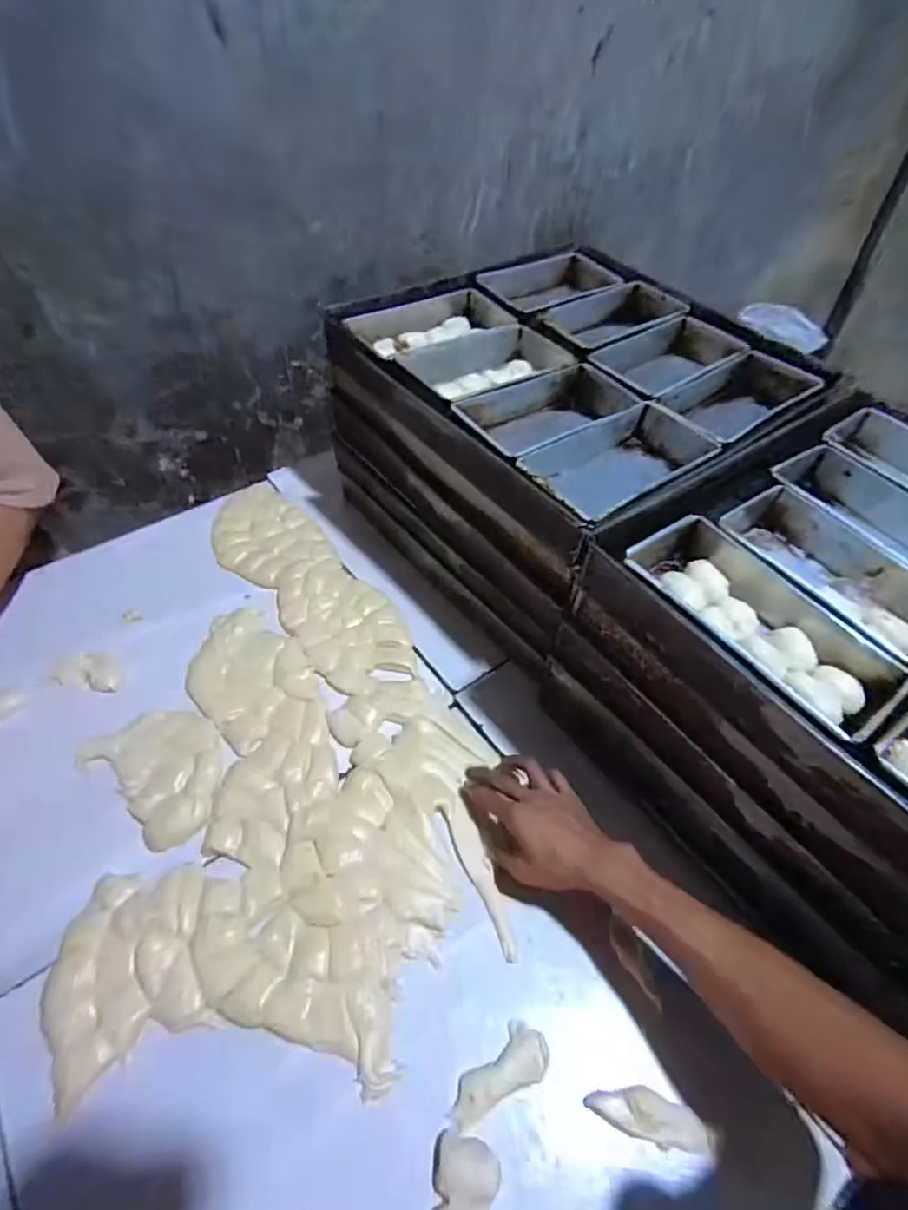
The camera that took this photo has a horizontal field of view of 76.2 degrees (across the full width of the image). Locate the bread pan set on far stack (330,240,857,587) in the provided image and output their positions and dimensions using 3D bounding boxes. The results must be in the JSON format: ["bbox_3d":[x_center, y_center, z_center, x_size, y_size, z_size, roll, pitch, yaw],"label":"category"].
[{"bbox_3d":[0.158,-0.272,0.722,0.475,0.107,0.446,-28,55,-23],"label":"bread pan set on far stack"}]

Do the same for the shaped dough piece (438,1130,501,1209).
[{"bbox_3d":[0.009,0.424,0.411,0.043,0.015,0.068,4,49,2],"label":"shaped dough piece"}]

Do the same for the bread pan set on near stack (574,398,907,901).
[{"bbox_3d":[0.414,0.013,0.480,0.453,0.081,0.440,-29,56,-24],"label":"bread pan set on near stack"}]

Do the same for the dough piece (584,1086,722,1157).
[{"bbox_3d":[0.153,0.395,0.446,0.099,0.019,0.031,14,50,11],"label":"dough piece"}]

